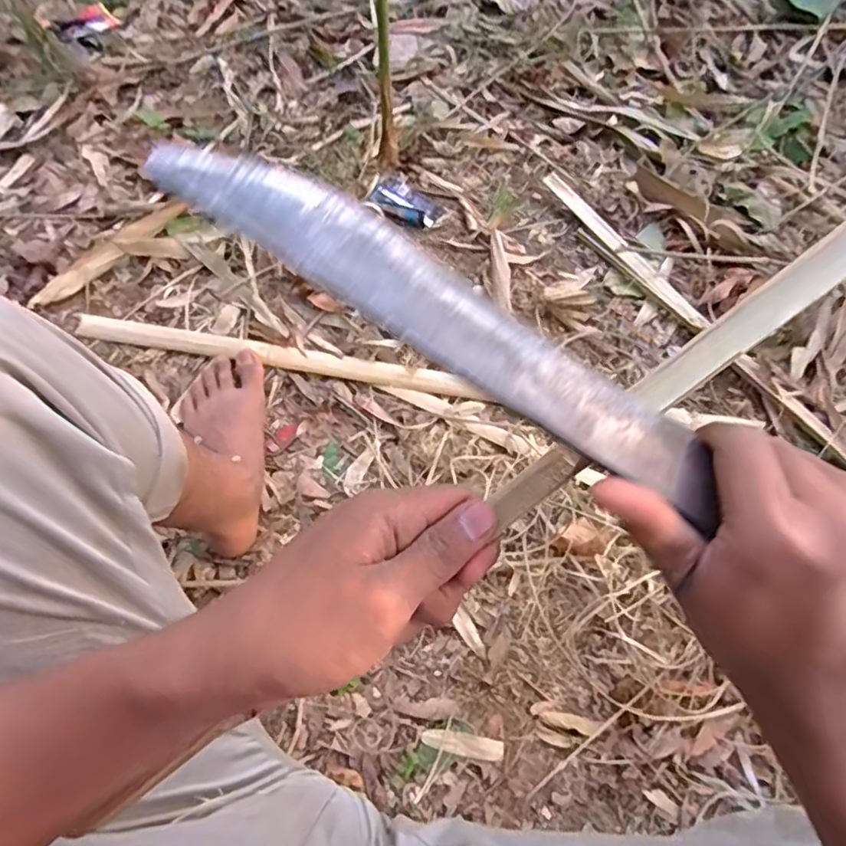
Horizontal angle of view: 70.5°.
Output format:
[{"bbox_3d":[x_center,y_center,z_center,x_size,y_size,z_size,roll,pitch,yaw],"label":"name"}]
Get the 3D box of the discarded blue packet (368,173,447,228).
[{"bbox_3d":[-0.026,-0.321,0.881,0.114,0.033,0.081,39,69,13],"label":"discarded blue packet"}]

